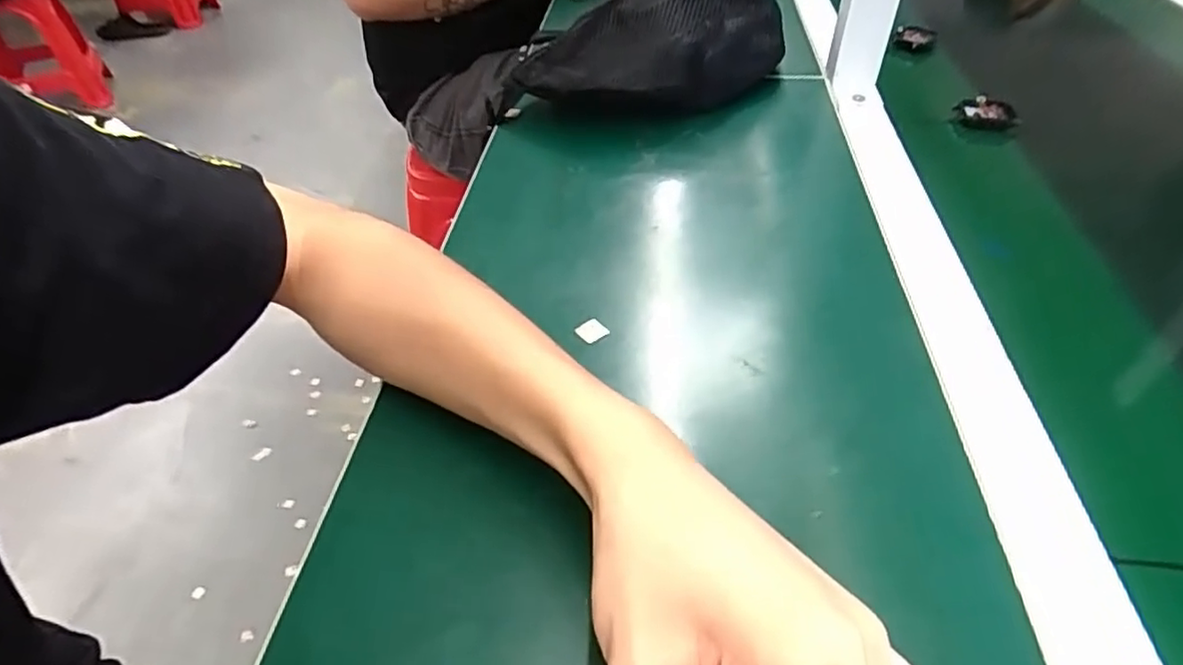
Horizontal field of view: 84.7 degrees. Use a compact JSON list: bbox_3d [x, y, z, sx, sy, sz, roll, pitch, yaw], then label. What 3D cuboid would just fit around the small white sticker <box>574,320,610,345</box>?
[{"bbox_3d":[0.000,-0.001,0.380,0.015,0.004,0.014,-30,50,-26],"label":"small white sticker"}]

